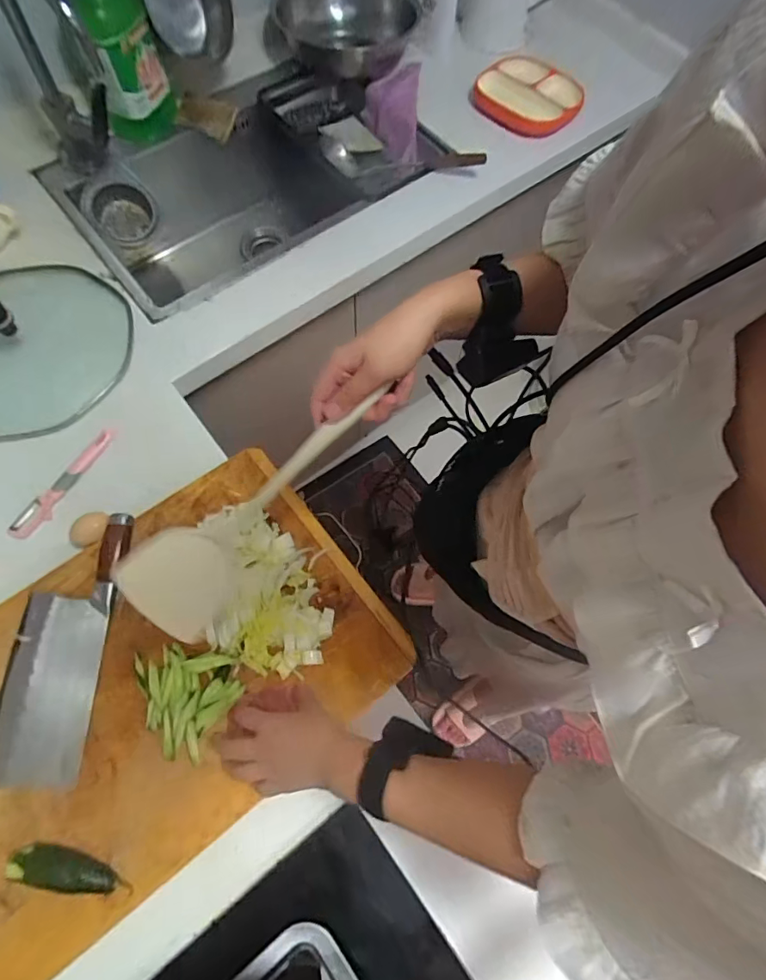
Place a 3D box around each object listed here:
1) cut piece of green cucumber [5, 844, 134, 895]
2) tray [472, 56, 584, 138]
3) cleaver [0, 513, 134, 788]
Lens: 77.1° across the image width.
[{"bbox_3d":[-0.311,0.381,0.481,0.112,0.029,0.033,12,69,2],"label":"cut piece of green cucumber"},{"bbox_3d":[0.281,-0.756,0.922,0.205,0.038,0.203,11,69,2],"label":"tray"},{"bbox_3d":[-0.380,0.175,0.565,0.106,0.016,0.302,2,69,-1],"label":"cleaver"}]

